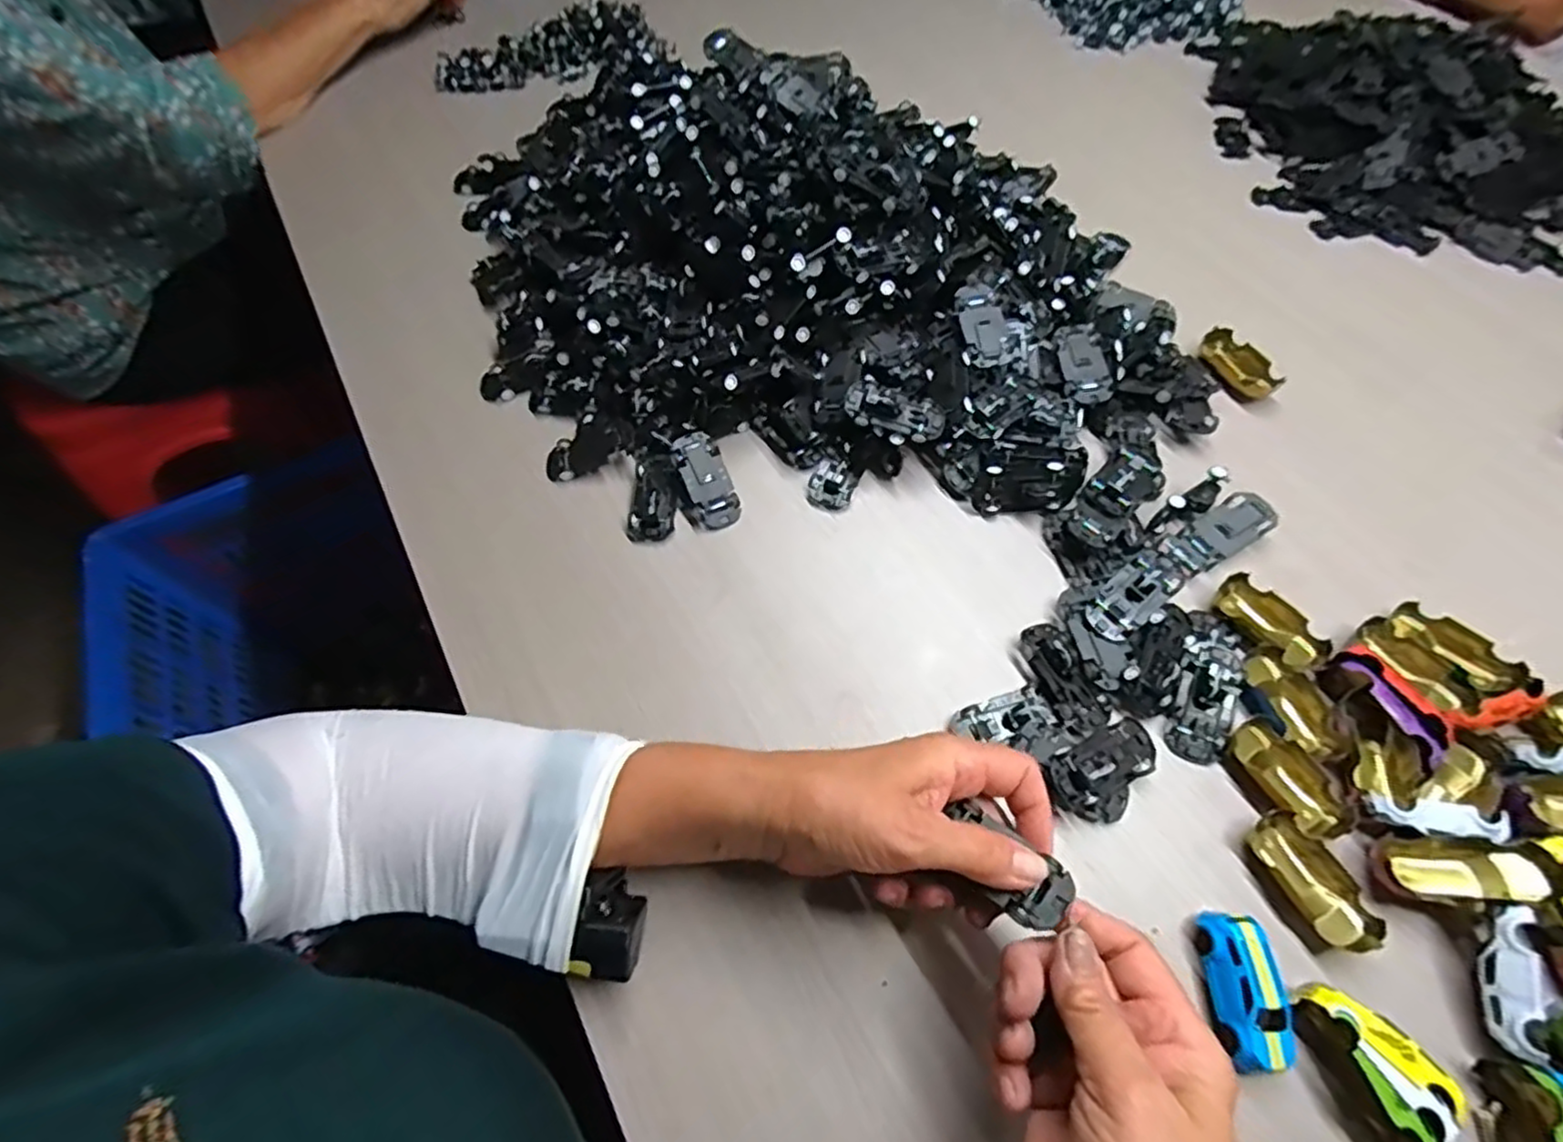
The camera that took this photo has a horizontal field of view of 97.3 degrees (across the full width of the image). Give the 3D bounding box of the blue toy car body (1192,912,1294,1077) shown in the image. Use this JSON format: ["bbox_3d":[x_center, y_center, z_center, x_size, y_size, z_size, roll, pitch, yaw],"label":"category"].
[{"bbox_3d":[0.213,0.191,0.315,0.028,0.021,0.061,3,60,2],"label":"blue toy car body"}]

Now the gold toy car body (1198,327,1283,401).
[{"bbox_3d":[0.335,-0.151,0.506,0.031,0.016,0.061,-26,63,-14],"label":"gold toy car body"}]

